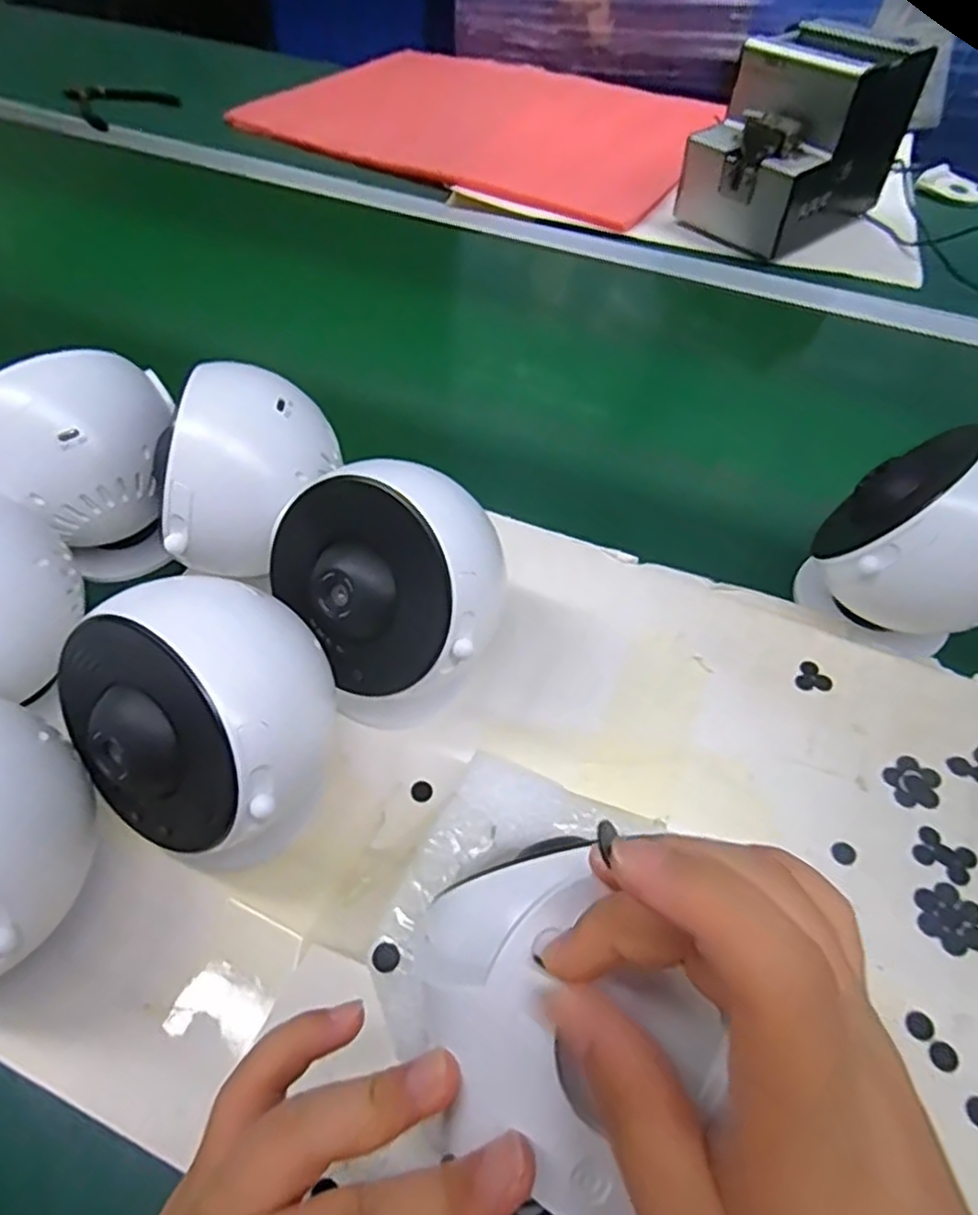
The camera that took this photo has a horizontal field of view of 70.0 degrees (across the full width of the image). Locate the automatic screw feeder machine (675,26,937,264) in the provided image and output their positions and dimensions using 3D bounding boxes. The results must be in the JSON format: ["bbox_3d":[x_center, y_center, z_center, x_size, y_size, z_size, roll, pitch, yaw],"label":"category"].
[{"bbox_3d":[0.305,-0.461,0.688,0.188,0.143,0.126,-33,60,-24],"label":"automatic screw feeder machine"}]

